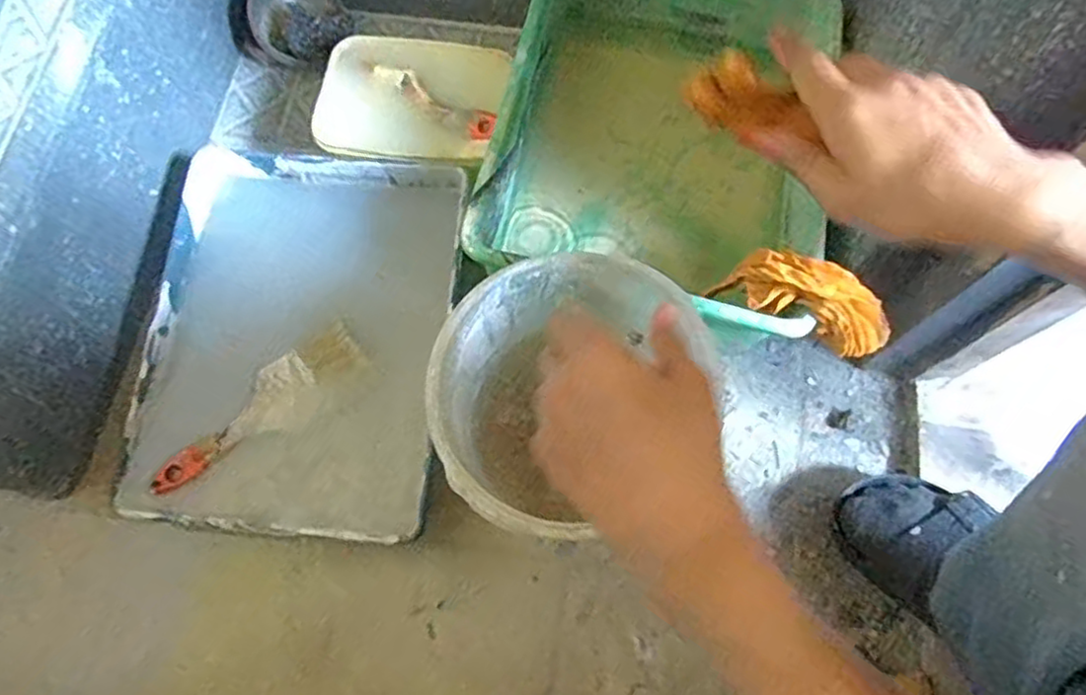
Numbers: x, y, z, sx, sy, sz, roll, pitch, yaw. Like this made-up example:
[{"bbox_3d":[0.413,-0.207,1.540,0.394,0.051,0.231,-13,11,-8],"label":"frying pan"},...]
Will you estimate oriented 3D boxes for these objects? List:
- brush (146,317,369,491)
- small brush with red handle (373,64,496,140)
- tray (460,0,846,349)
[{"bbox_3d":[-0.257,0.055,0.624,0.208,0.011,0.061,-35,72,-12],"label":"brush"},{"bbox_3d":[-0.110,-0.251,0.690,0.145,0.011,0.030,33,73,13],"label":"small brush with red handle"},{"bbox_3d":[0.116,-0.203,0.683,0.304,0.118,0.381,11,69,5],"label":"tray"}]

